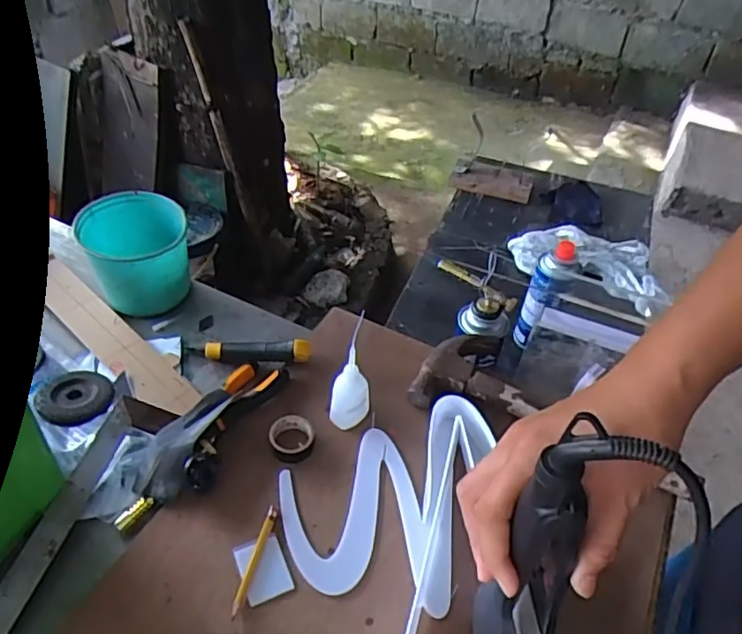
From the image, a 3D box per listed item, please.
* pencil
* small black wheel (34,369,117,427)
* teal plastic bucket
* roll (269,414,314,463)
[{"bbox_3d":[-0.101,0.210,0.521,0.009,0.009,0.095,13,45,7],"label":"pencil"},{"bbox_3d":[-0.317,0.084,0.645,0.076,0.015,0.077,4,44,-3],"label":"small black wheel"},{"bbox_3d":[-0.284,-0.079,0.745,0.113,0.096,0.124,3,44,-3],"label":"teal plastic bucket"},{"bbox_3d":[-0.080,0.121,0.602,0.045,0.014,0.047,3,44,-3],"label":"roll"}]

